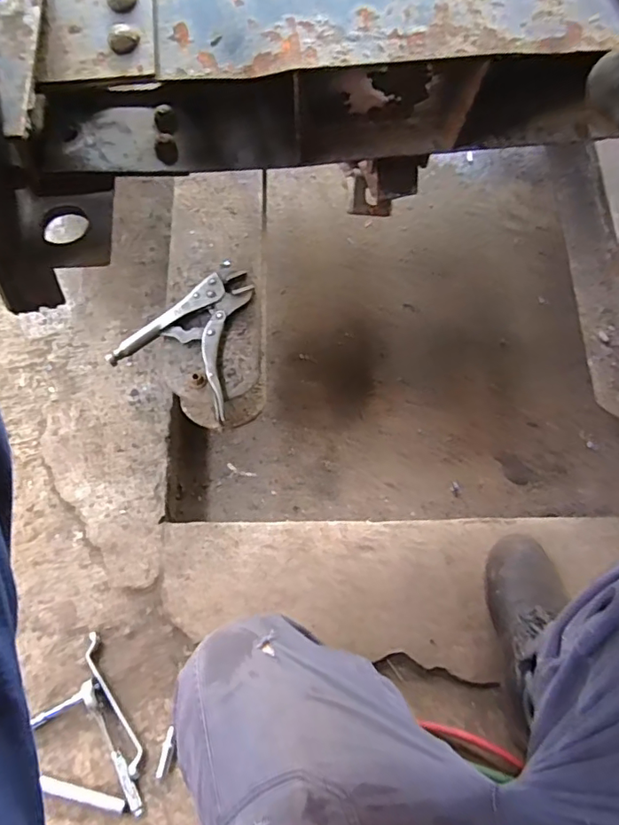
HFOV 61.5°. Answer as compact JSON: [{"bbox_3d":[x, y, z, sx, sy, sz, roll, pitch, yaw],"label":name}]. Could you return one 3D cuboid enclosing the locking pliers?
[{"bbox_3d":[-0.144,-0.111,0.680,0.157,0.020,0.188,23,73,7],"label":"locking pliers"}]

